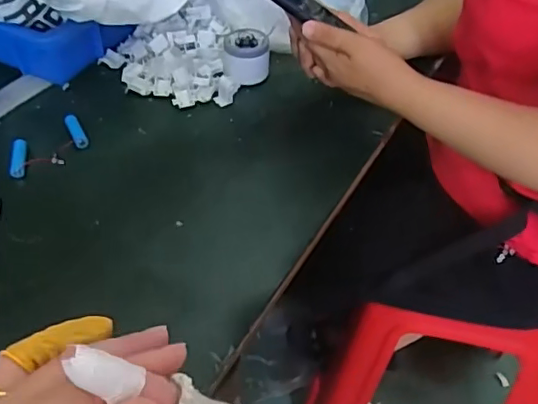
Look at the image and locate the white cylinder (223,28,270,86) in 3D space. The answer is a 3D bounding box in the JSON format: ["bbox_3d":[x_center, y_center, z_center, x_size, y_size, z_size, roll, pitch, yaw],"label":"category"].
[{"bbox_3d":[-0.029,-0.187,0.714,0.062,0.050,0.059,4,46,-4],"label":"white cylinder"}]

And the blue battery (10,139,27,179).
[{"bbox_3d":[-0.265,-0.045,0.590,0.015,0.011,0.054,-5,47,-12],"label":"blue battery"}]

